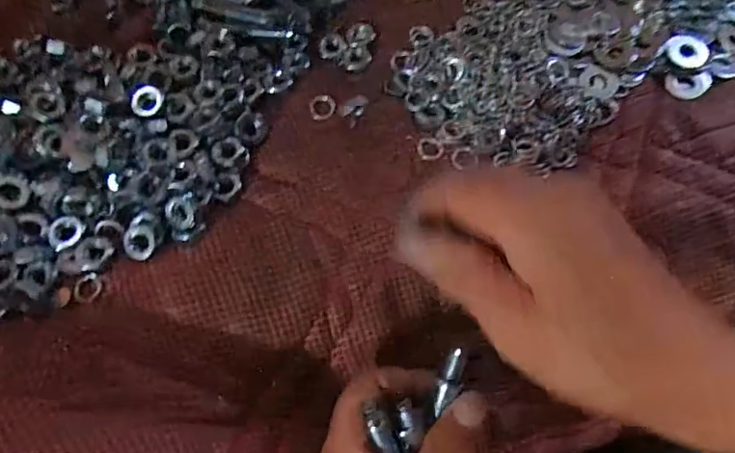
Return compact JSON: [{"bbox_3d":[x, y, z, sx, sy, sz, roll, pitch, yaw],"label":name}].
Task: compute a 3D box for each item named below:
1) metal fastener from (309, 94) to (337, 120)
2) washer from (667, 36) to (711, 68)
[{"bbox_3d":[-0.025,-0.067,0.300,0.015,0.004,0.016,0,68,1],"label":"metal fastener"},{"bbox_3d":[0.186,-0.102,0.314,0.023,0.004,0.021,-4,84,1],"label":"washer"}]

